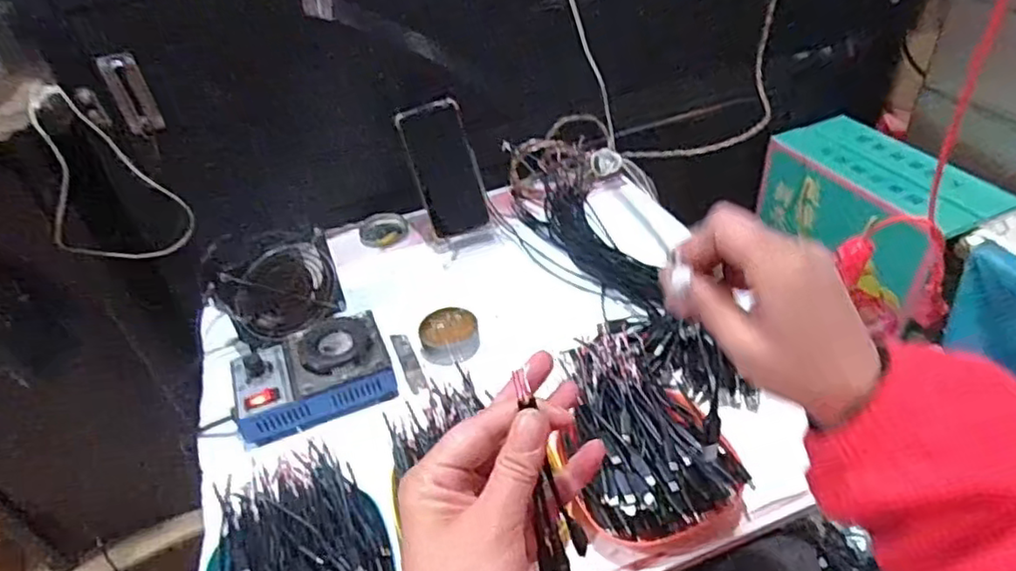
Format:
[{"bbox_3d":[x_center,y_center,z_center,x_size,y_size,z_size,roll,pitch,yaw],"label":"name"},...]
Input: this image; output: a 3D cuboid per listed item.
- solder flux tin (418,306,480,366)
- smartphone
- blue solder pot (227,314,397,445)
[{"bbox_3d":[-0.063,0.054,0.688,0.063,0.022,0.069,-4,40,3],"label":"solder flux tin"},{"bbox_3d":[-0.079,-0.149,0.824,0.078,0.168,0.011,-20,16,-9],"label":"smartphone"},{"bbox_3d":[-0.196,0.084,0.637,0.150,0.055,0.099,-18,42,-13],"label":"blue solder pot"}]

